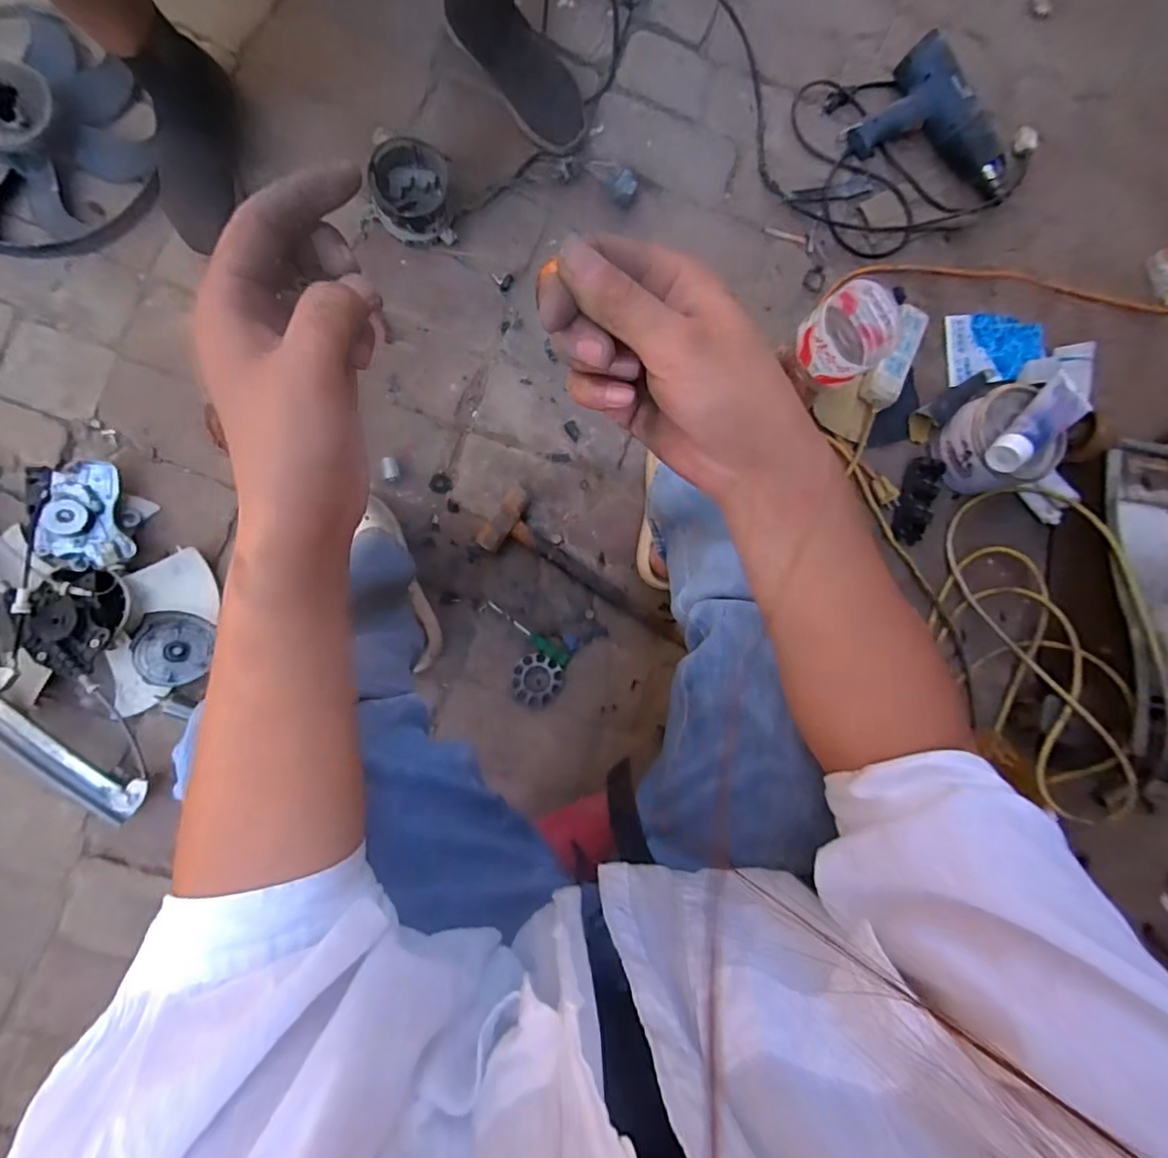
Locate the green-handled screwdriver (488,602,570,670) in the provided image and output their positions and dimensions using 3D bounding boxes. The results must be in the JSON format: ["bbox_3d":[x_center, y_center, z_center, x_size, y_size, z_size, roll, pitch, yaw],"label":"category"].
[{"bbox_3d":[-0.083,0.084,0.795,0.144,0.021,0.023,36,84,-5],"label":"green-handled screwdriver"}]

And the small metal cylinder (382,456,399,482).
[{"bbox_3d":[-0.277,-0.157,0.767,0.019,0.016,0.034,-5,89,-7],"label":"small metal cylinder"}]

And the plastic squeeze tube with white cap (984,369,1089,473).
[{"bbox_3d":[0.674,-0.227,0.776,0.202,0.060,0.071,-40,93,-7],"label":"plastic squeeze tube with white cap"}]

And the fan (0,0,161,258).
[{"bbox_3d":[-0.744,-0.590,0.708,0.314,0.053,0.326,0,92,-8],"label":"fan"}]

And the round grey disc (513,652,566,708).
[{"bbox_3d":[-0.068,0.152,0.799,0.074,0.012,0.079,0,88,-7],"label":"round grey disc"}]

